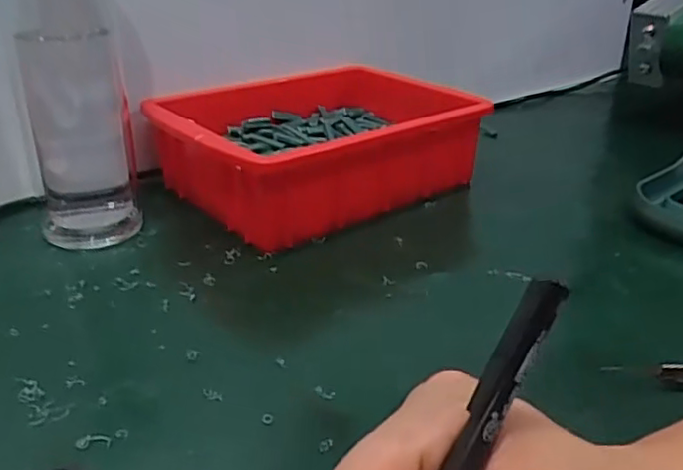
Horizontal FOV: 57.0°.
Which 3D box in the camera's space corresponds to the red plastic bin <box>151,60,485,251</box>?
[{"bbox_3d":[-0.022,-0.071,0.519,0.231,0.080,0.168,-20,34,-35],"label":"red plastic bin"}]

